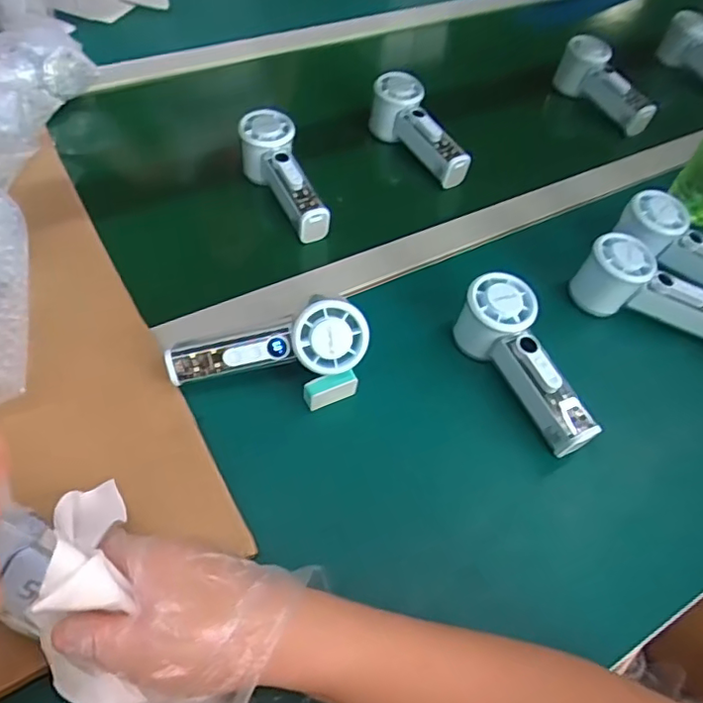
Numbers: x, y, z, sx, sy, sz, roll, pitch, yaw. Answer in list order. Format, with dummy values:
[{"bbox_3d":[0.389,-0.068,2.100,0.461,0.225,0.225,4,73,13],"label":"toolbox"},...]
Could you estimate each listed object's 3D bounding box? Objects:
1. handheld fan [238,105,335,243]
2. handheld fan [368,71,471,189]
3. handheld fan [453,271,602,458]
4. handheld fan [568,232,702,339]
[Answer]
[{"bbox_3d":[-0.070,-0.180,0.601,0.051,0.062,0.160,-22,71,-20],"label":"handheld fan"},{"bbox_3d":[0.076,-0.254,0.654,0.050,0.058,0.150,-20,57,-19],"label":"handheld fan"},{"bbox_3d":[0.141,0.012,0.473,0.054,0.064,0.154,-20,71,-19],"label":"handheld fan"},{"bbox_3d":[0.285,-0.051,0.524,0.154,0.061,0.048,25,55,13],"label":"handheld fan"}]

